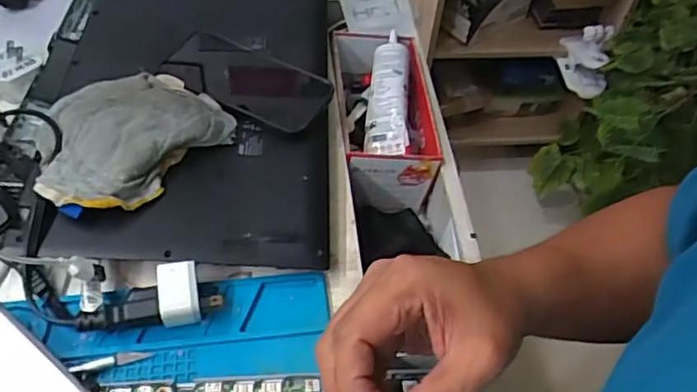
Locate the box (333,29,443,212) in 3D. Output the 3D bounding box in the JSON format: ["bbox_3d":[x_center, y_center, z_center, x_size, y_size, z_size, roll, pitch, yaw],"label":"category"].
[{"bbox_3d":[0.034,-0.084,0.636,0.090,0.093,0.173,-1,50,-5],"label":"box"}]

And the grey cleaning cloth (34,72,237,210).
[{"bbox_3d":[-0.186,-0.051,0.496,0.128,0.030,0.151,32,55,21],"label":"grey cleaning cloth"}]

